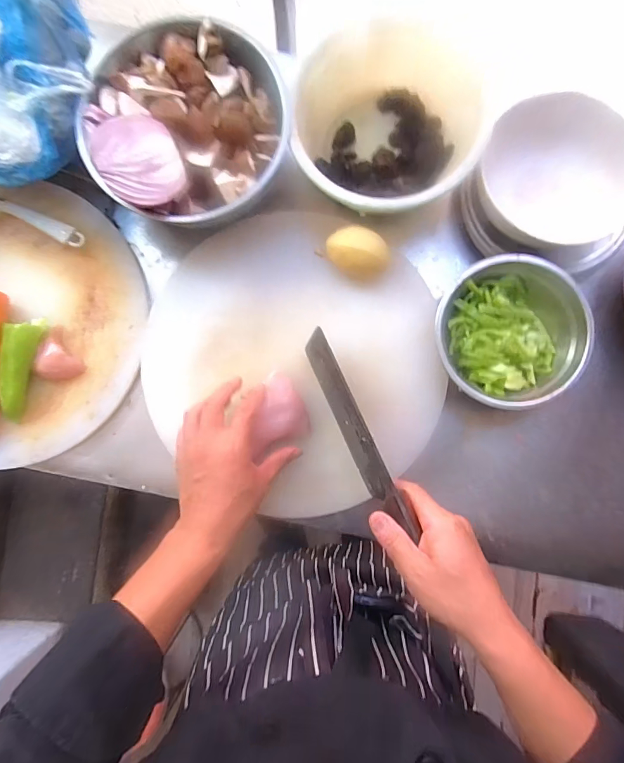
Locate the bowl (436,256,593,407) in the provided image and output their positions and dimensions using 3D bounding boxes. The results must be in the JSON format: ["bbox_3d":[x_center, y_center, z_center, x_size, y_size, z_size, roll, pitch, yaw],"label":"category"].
[{"bbox_3d":[0.225,-0.054,0.476,0.163,0.063,0.165,0,86,0],"label":"bowl"}]

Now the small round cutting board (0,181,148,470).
[{"bbox_3d":[-0.382,-0.076,0.502,0.343,0.022,0.349,0,86,0],"label":"small round cutting board"}]

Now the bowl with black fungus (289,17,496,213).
[{"bbox_3d":[0.082,-0.293,0.483,0.196,0.080,0.214,0,86,0],"label":"bowl with black fungus"}]

